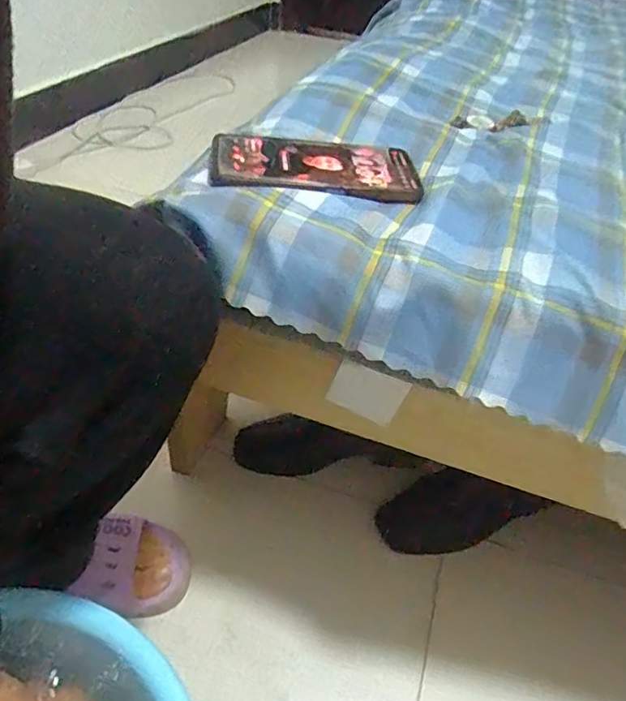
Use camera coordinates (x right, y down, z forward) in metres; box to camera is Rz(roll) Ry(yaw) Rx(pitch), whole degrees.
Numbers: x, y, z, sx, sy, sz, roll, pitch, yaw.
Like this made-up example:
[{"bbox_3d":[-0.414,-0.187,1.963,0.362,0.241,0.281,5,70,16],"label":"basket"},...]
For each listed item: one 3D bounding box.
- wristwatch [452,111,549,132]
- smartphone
[{"bbox_3d":[0.185,-0.232,0.561,0.098,0.012,0.036,-3,42,-11],"label":"wristwatch"},{"bbox_3d":[0.001,-0.149,0.442,0.164,0.011,0.084,2,43,-4],"label":"smartphone"}]

